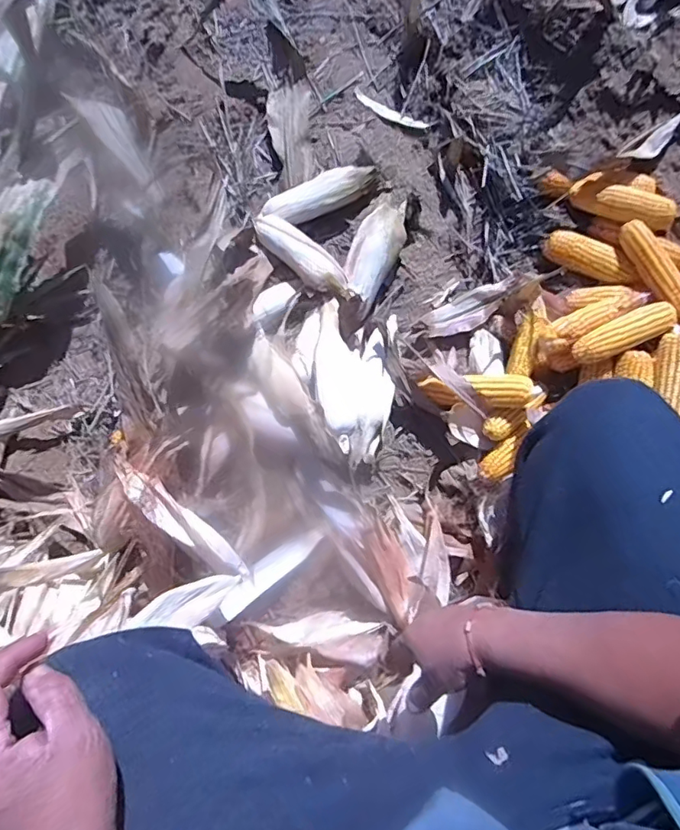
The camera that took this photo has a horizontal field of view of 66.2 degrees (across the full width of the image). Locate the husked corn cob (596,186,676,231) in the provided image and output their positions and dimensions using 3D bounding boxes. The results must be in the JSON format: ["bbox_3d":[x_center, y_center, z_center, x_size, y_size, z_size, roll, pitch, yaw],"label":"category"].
[{"bbox_3d":[0.480,-0.336,0.848,0.130,0.038,0.048,19,78,5],"label":"husked corn cob"}]

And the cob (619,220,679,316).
[{"bbox_3d":[0.501,-0.231,0.828,0.046,0.041,0.174,-28,79,-6],"label":"cob"}]

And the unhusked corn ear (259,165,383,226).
[{"bbox_3d":[-0.033,-0.392,0.944,0.214,0.055,0.066,-21,78,-4],"label":"unhusked corn ear"}]

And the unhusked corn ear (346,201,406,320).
[{"bbox_3d":[0.057,-0.275,0.911,0.080,0.061,0.214,22,79,5],"label":"unhusked corn ear"}]

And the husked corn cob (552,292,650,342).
[{"bbox_3d":[0.408,-0.159,0.820,0.165,0.041,0.045,-27,79,-5],"label":"husked corn cob"}]

